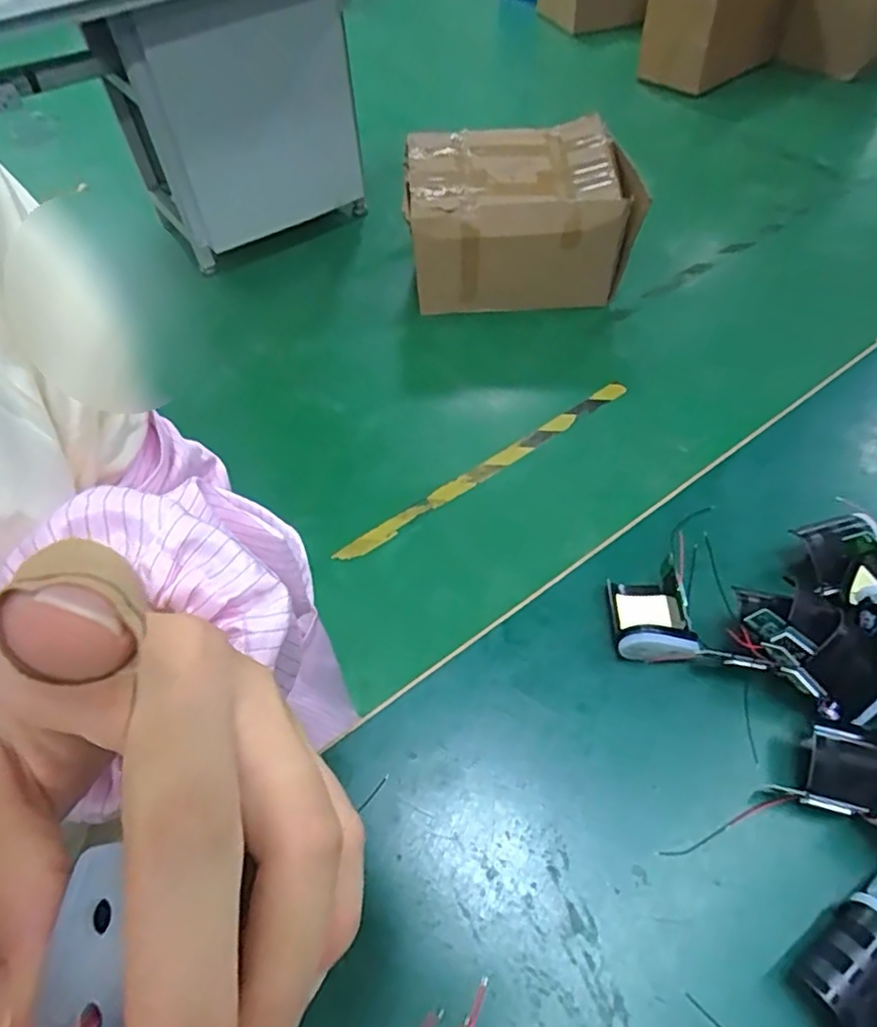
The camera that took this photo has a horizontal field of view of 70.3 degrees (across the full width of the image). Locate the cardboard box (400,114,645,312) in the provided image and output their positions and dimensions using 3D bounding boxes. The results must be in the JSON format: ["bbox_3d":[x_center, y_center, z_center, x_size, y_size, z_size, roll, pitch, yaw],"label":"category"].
[{"bbox_3d":[0.214,-0.800,1.675,0.577,0.265,0.519,-2,53,2],"label":"cardboard box"}]

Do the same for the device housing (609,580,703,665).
[{"bbox_3d":[0.102,0.048,0.297,0.036,0.022,0.039,2,54,5],"label":"device housing"}]

